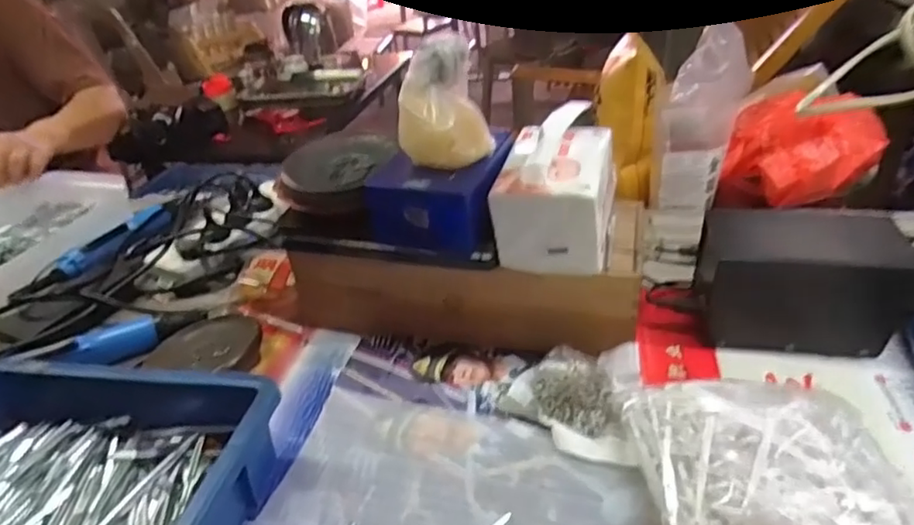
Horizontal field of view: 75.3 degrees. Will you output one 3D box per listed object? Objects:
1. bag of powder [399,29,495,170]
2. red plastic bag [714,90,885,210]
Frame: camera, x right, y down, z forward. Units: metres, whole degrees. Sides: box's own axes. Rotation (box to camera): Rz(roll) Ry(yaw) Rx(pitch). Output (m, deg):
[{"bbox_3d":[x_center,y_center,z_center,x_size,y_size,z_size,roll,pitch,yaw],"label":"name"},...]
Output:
[{"bbox_3d":[-0.009,-0.129,0.482,0.053,0.093,0.065,25,44,38],"label":"bag of powder"},{"bbox_3d":[0.442,-0.137,0.776,0.149,0.121,0.128,-14,33,-15],"label":"red plastic bag"}]

